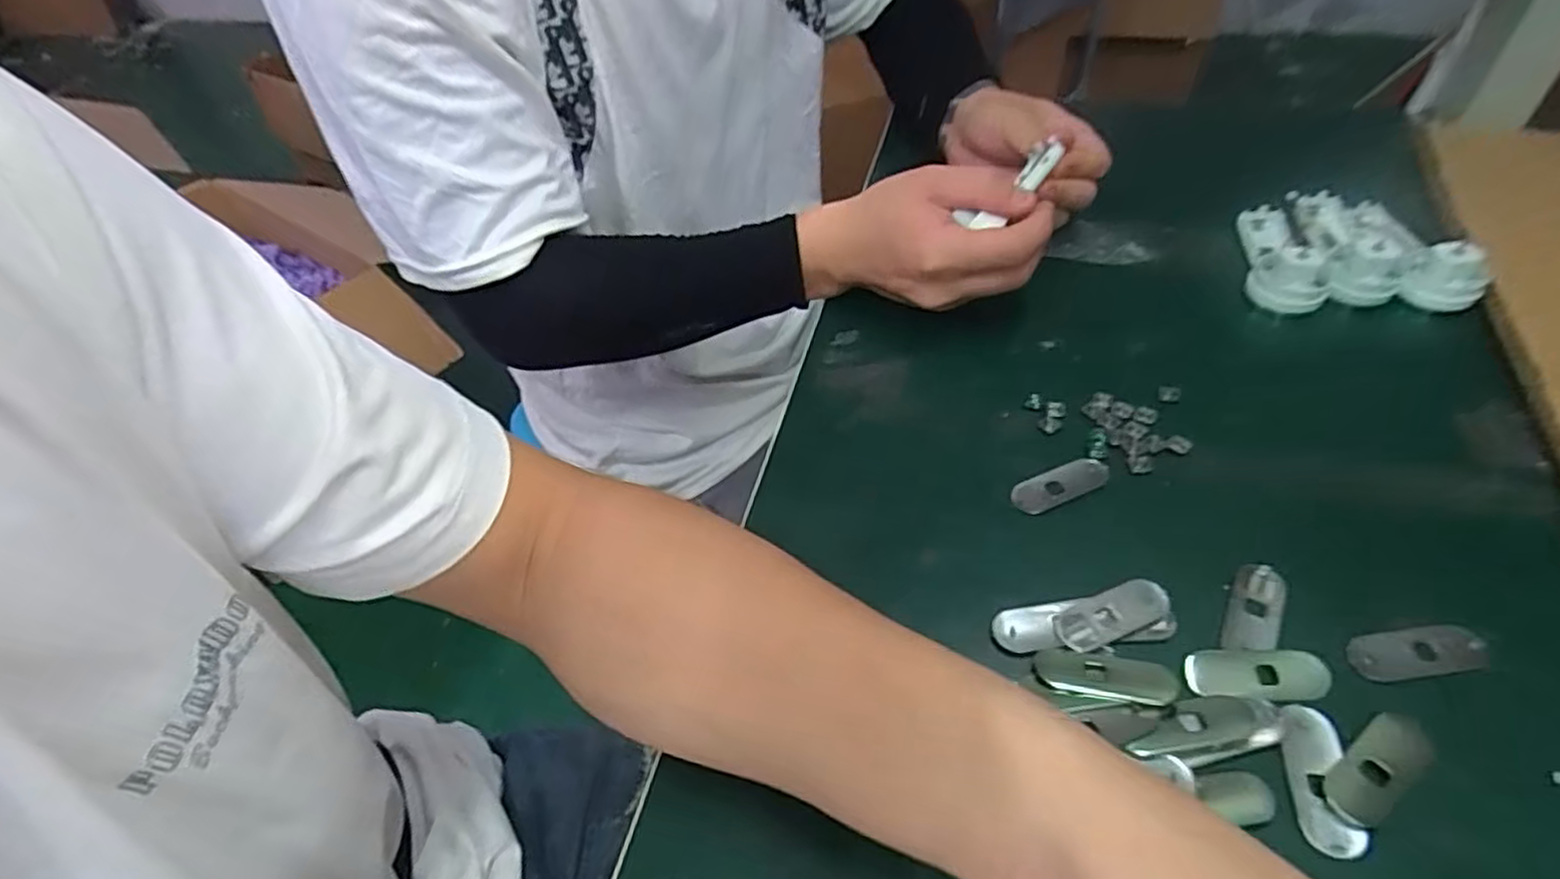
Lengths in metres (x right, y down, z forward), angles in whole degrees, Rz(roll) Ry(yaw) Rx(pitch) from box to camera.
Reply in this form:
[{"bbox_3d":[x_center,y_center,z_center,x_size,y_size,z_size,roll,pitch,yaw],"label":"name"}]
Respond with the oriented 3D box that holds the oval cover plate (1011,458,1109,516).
[{"bbox_3d":[0.135,0.021,0.344,0.050,0.004,0.018,-21,48,-12],"label":"oval cover plate"}]

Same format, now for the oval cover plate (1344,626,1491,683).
[{"bbox_3d":[0.245,0.082,0.276,0.051,0.004,0.019,-8,47,0],"label":"oval cover plate"}]

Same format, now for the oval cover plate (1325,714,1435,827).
[{"bbox_3d":[0.208,0.113,0.249,0.050,0.004,0.017,-31,51,-20],"label":"oval cover plate"}]

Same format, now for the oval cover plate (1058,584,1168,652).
[{"bbox_3d":[0.137,0.073,0.295,0.050,0.004,0.017,-18,48,-9],"label":"oval cover plate"}]

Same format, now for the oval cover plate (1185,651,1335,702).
[{"bbox_3d":[0.183,0.090,0.275,0.051,0.004,0.019,0,47,7],"label":"oval cover plate"}]

